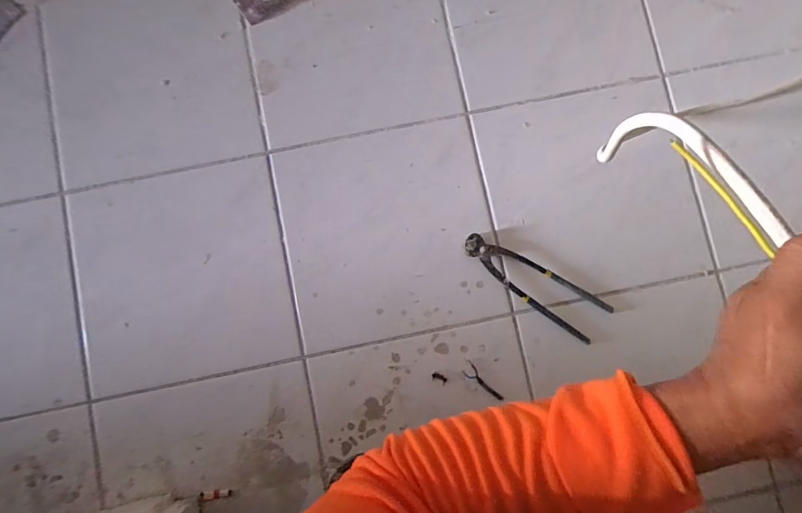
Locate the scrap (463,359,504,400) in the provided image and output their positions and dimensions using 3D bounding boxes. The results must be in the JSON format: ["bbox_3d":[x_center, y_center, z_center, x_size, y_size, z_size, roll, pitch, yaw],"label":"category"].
[{"bbox_3d":[0.112,0.175,0.585,0.019,0.005,0.071,-42,87,-4],"label":"scrap"}]

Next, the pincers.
[{"bbox_3d":[0.188,0.037,0.601,0.221,0.014,0.063,34,85,2],"label":"pincers"}]

